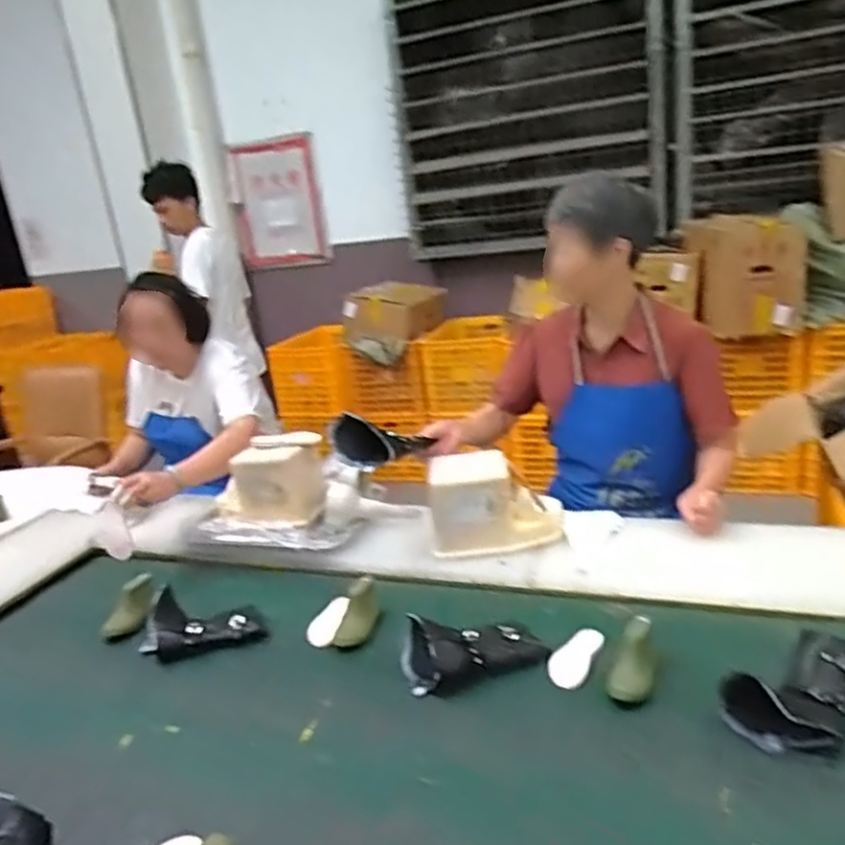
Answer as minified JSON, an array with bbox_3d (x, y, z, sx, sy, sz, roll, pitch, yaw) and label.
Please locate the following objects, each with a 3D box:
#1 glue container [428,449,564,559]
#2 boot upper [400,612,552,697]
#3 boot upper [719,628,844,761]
[{"bbox_3d":[0.138,0.153,1.343,0.243,0.160,0.127,-5,19,5],"label":"glue container"},{"bbox_3d":[0.080,0.346,1.097,0.223,0.078,0.124,-7,19,-2],"label":"boot upper"},{"bbox_3d":[0.495,0.342,0.935,0.135,0.068,0.212,12,26,44],"label":"boot upper"}]

